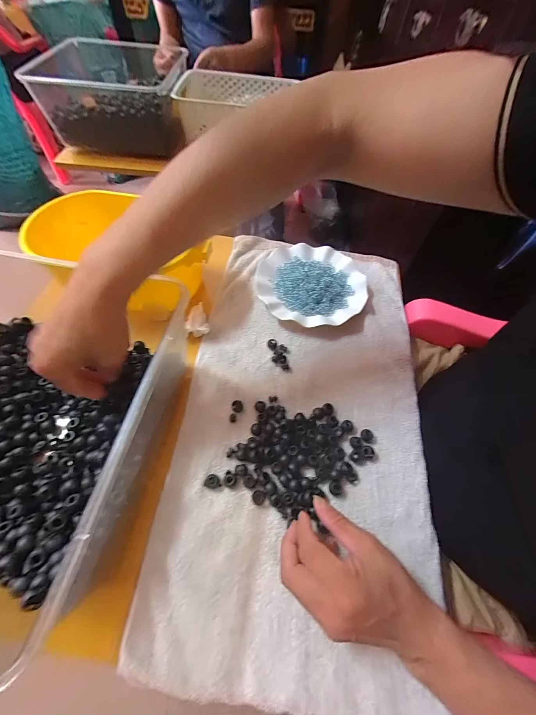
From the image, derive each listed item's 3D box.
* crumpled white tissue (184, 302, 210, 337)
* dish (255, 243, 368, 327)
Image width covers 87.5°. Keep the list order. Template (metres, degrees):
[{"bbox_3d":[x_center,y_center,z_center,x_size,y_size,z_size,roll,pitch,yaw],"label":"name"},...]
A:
[{"bbox_3d":[-0.108,-0.056,0.423,0.034,0.020,0.053,-11,61,-9],"label":"crumpled white tissue"},{"bbox_3d":[0.072,-0.132,0.476,0.179,0.031,0.176,1,59,-2],"label":"dish"}]

